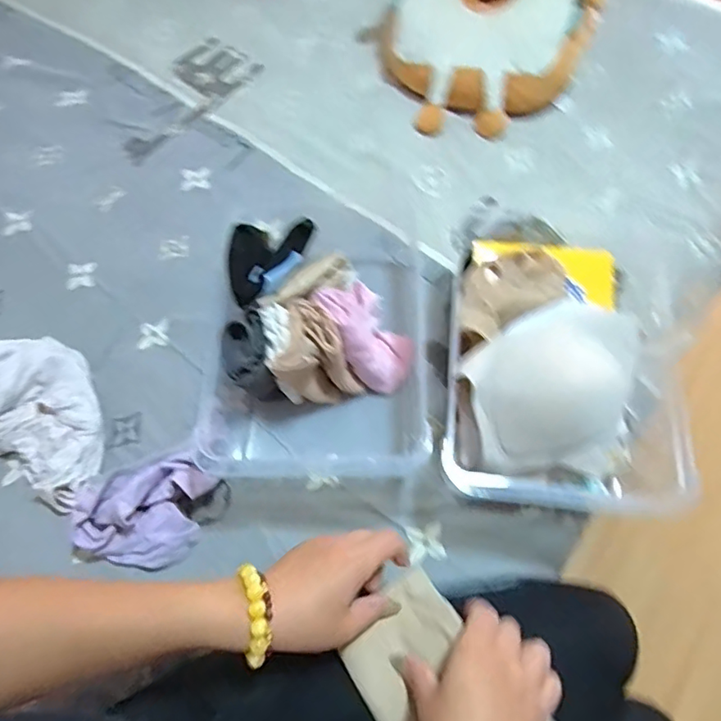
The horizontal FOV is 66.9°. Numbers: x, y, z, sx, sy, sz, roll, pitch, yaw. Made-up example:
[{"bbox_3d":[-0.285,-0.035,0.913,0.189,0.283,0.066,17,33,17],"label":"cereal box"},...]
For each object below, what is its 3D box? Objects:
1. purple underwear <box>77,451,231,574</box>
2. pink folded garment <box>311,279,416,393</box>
[{"bbox_3d":[-0.224,0.156,0.582,0.139,0.082,0.122,8,65,5],"label":"purple underwear"},{"bbox_3d":[0.009,-0.034,0.631,0.084,0.091,0.121,-38,70,-16],"label":"pink folded garment"}]

